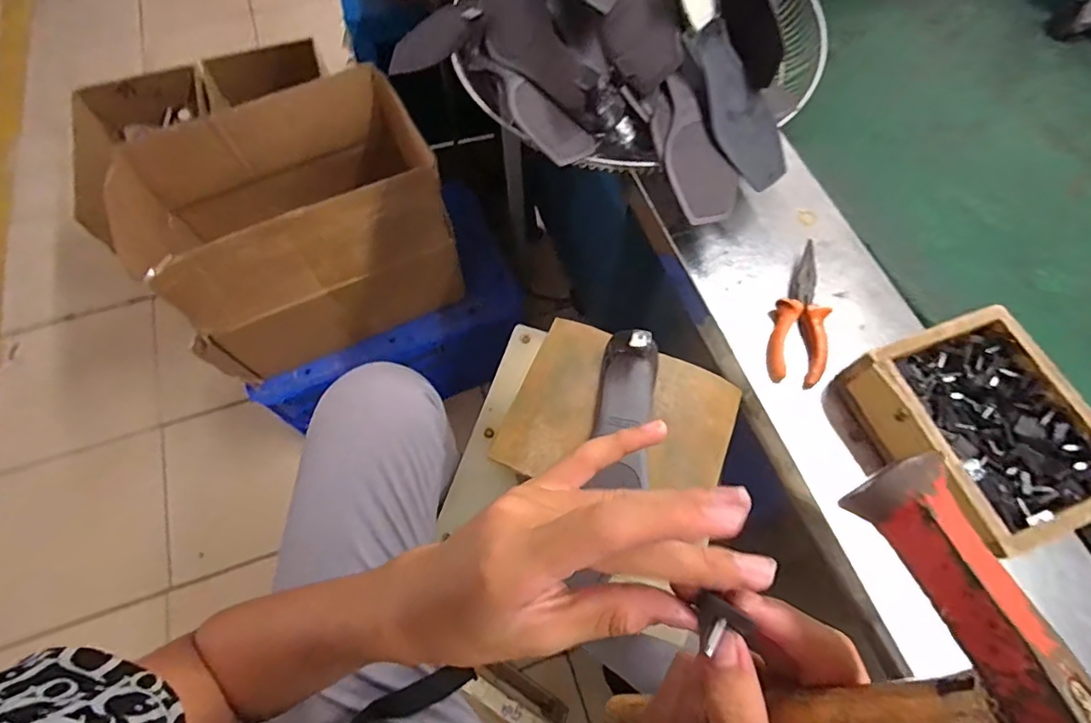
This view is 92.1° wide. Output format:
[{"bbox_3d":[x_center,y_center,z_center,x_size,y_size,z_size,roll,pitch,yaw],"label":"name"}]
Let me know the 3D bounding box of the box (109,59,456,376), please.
[{"bbox_3d":[-0.455,-0.258,0.980,0.489,0.309,0.378,-22,68,-10],"label":"box"}]

